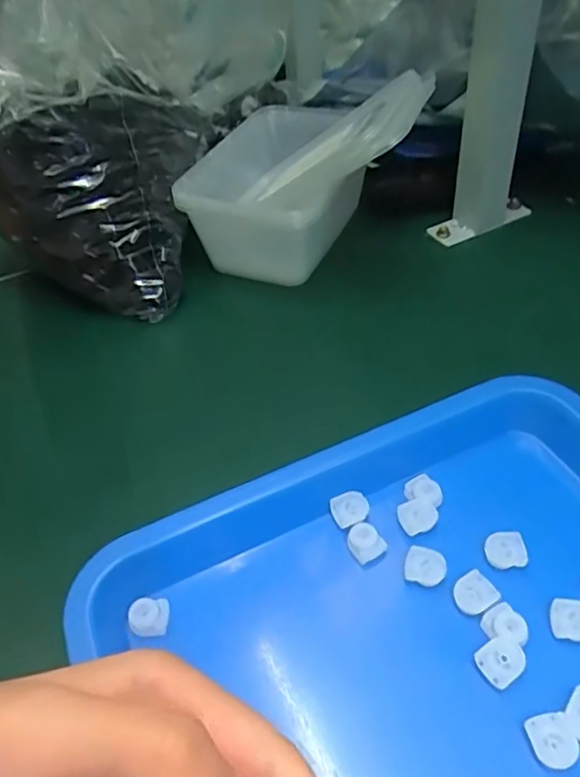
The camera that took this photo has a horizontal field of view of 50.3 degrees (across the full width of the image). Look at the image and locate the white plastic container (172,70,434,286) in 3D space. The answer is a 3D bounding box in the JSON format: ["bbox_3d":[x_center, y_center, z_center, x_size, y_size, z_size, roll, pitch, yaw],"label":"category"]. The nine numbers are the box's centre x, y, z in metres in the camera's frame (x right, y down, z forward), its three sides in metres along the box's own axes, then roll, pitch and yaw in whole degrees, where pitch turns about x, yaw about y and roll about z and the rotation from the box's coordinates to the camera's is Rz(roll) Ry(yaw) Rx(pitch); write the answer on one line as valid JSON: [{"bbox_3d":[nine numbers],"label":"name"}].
[{"bbox_3d":[0.013,-0.170,0.489,0.172,0.115,0.169,12,48,18],"label":"white plastic container"}]

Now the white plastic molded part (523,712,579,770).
[{"bbox_3d":[0.103,0.137,0.240,0.016,0.004,0.018,-15,45,-7],"label":"white plastic molded part"}]

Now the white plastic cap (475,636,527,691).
[{"bbox_3d":[0.090,0.116,0.262,0.019,0.006,0.016,-24,47,-16],"label":"white plastic cap"}]

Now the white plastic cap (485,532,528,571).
[{"bbox_3d":[0.105,0.078,0.299,0.018,0.006,0.016,-4,45,3],"label":"white plastic cap"}]

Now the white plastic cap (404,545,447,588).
[{"bbox_3d":[0.065,0.086,0.296,0.019,0.006,0.017,12,48,19],"label":"white plastic cap"}]

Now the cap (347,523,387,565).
[{"bbox_3d":[0.037,0.076,0.309,0.016,0.004,0.019,-24,47,-16],"label":"cap"}]

